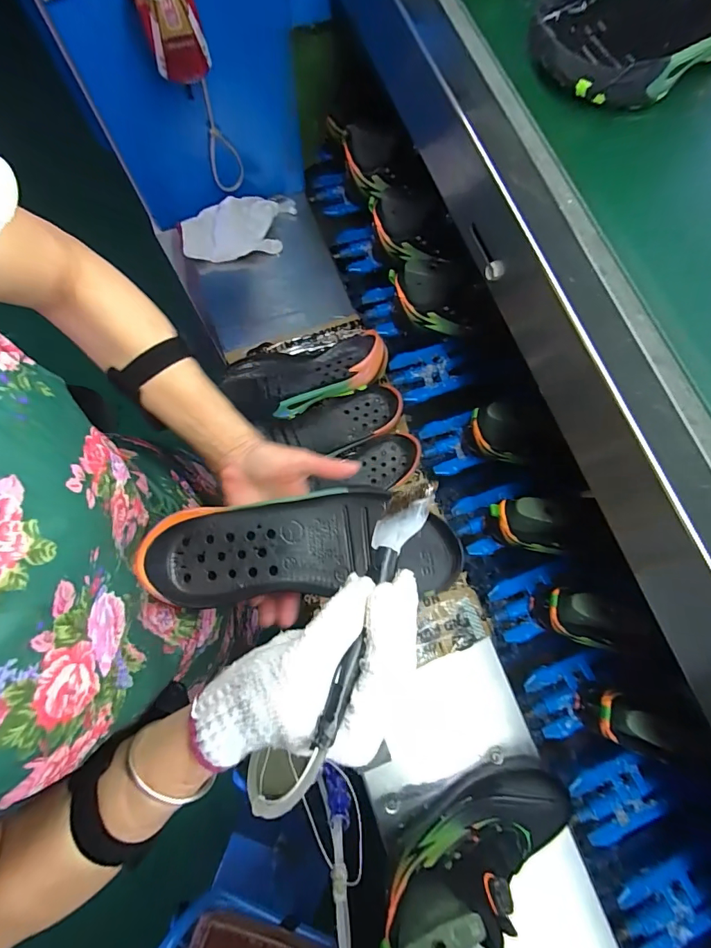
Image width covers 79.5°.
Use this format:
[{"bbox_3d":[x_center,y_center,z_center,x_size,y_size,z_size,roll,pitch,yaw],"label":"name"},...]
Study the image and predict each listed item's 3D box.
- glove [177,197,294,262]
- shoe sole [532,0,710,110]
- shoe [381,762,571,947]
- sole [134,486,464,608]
[{"bbox_3d":[-0.204,-0.437,0.772,0.212,0.043,0.100,-17,98,-5],"label":"glove"},{"bbox_3d":[0.262,-0.394,0.368,0.240,0.054,0.106,-32,79,-9],"label":"shoe sole"},{"bbox_3d":[0.144,0.440,0.501,0.260,0.135,0.091,-17,78,-7],"label":"shoe"},{"bbox_3d":[-0.057,0.061,0.362,0.234,0.037,0.086,-3,76,-4],"label":"sole"}]

